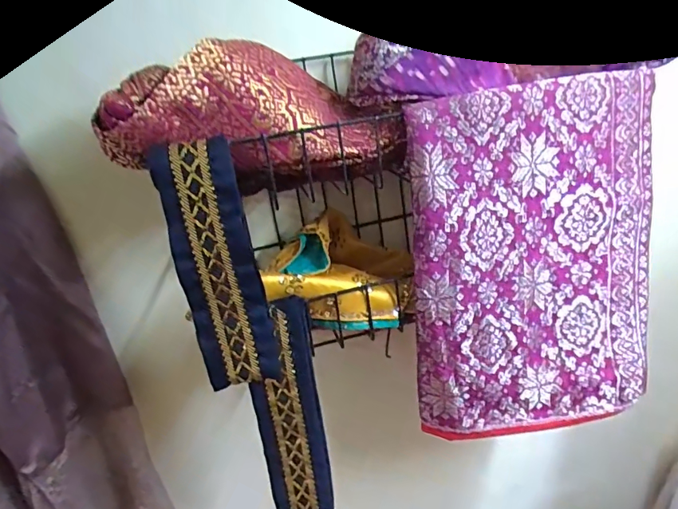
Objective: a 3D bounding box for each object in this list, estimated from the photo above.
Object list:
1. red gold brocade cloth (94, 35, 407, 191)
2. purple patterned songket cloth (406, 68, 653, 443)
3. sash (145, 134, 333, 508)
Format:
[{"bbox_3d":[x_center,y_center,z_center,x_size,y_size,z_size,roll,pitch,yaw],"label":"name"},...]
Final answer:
[{"bbox_3d":[-0.050,-0.100,0.334,0.211,0.096,0.061,2,14,-22],"label":"red gold brocade cloth"},{"bbox_3d":[0.164,0.013,0.384,0.204,0.287,0.033,-9,18,-5],"label":"purple patterned songket cloth"},{"bbox_3d":[-0.062,0.066,0.339,0.082,0.288,0.032,-11,18,-11],"label":"sash"}]

